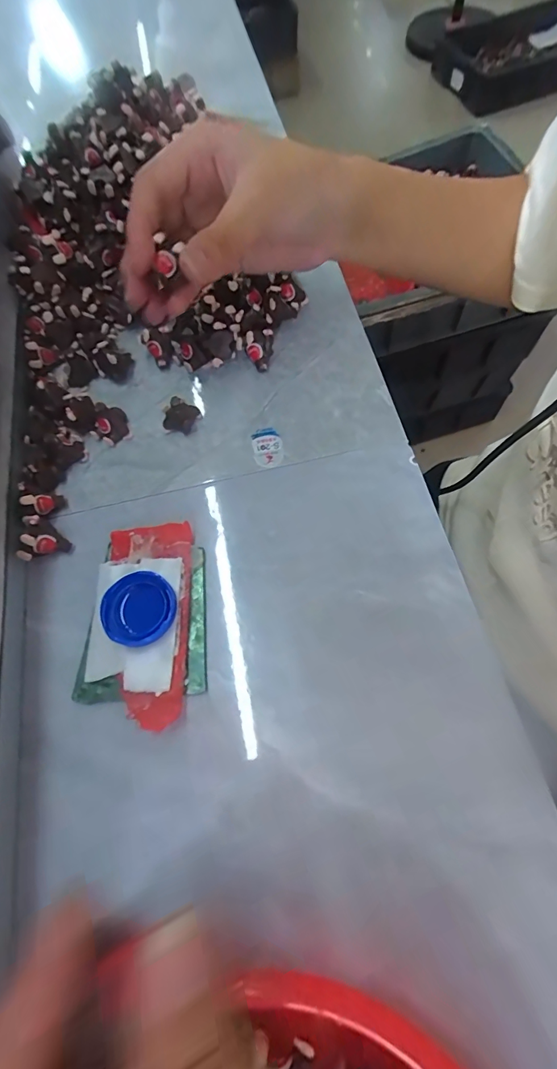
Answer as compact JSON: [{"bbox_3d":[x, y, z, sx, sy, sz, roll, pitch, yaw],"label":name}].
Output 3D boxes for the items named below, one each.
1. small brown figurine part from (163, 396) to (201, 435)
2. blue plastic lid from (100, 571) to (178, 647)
[{"bbox_3d":[-0.063,-0.077,0.264,0.022,0.019,0.016,-2,67,4],"label":"small brown figurine part"},{"bbox_3d":[-0.073,0.039,0.220,0.037,0.007,0.036,-2,67,4],"label":"blue plastic lid"}]

